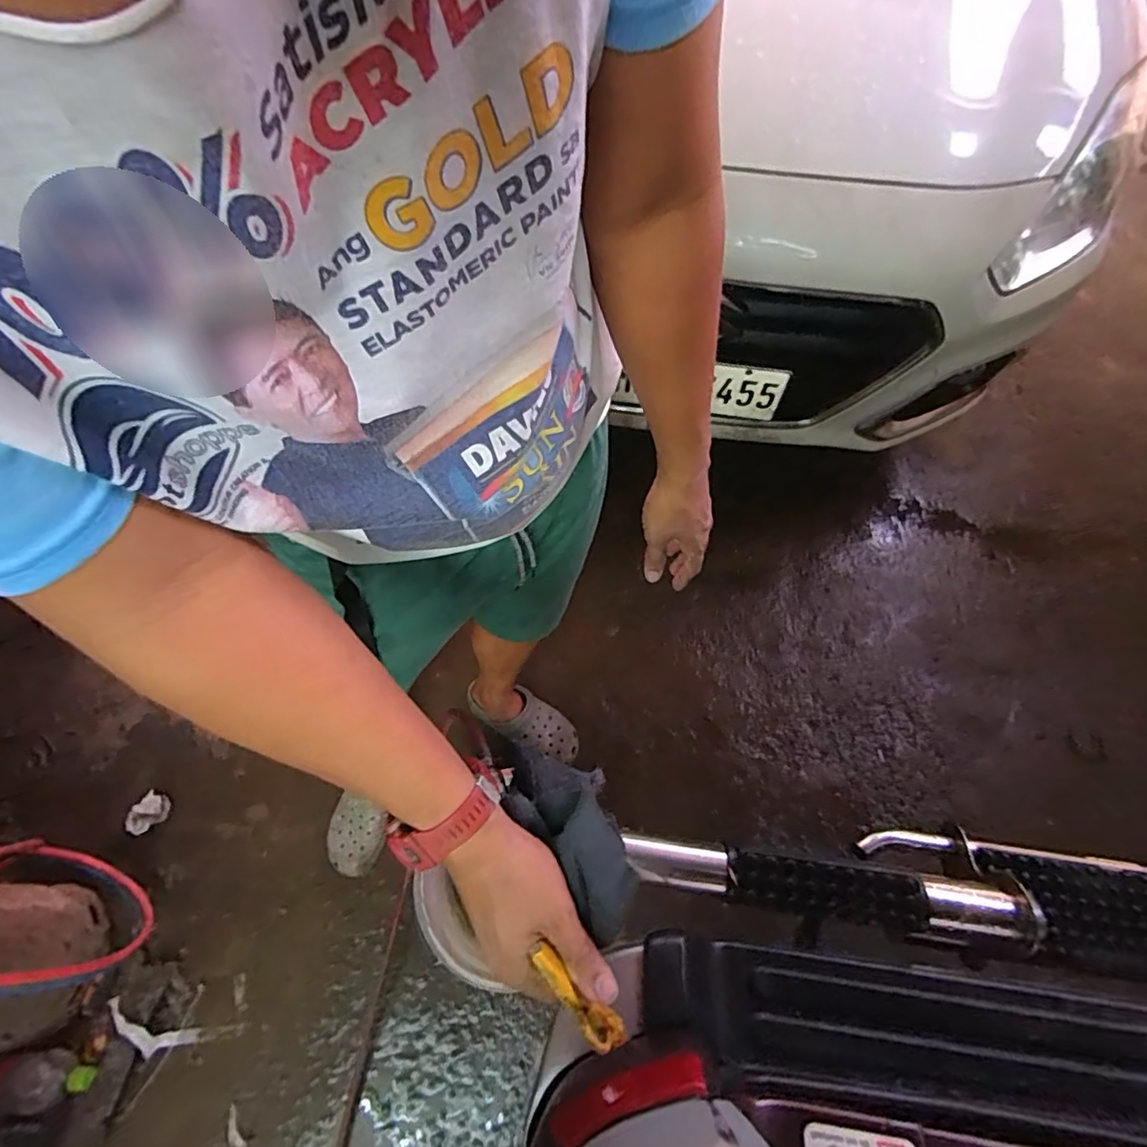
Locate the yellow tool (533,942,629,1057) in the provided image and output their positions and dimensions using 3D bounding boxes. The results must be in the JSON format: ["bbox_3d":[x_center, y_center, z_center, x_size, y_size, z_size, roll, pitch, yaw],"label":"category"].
[{"bbox_3d":[0.005,0.283,0.365,0.020,0.022,0.094,-41,99,-20],"label":"yellow tool"}]

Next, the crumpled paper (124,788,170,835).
[{"bbox_3d":[-0.889,0.500,1.158,0.071,0.020,0.078,30,65,14],"label":"crumpled paper"}]

